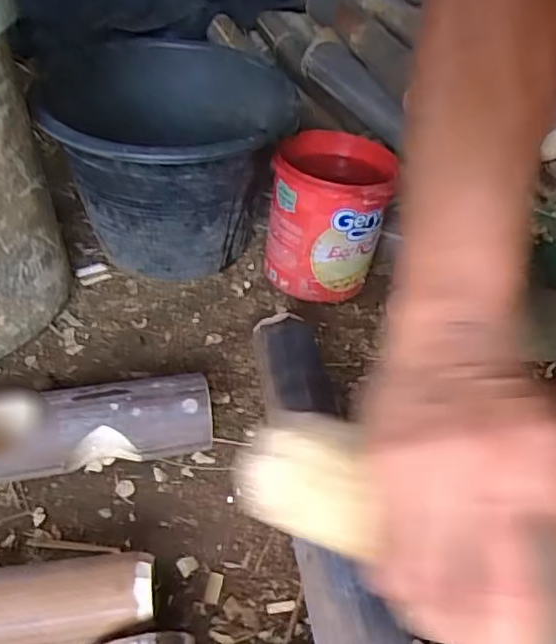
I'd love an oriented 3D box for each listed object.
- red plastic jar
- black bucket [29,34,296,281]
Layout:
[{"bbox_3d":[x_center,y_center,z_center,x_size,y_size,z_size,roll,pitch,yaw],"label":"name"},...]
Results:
[{"bbox_3d":[0.059,-0.124,0.723,0.134,0.163,0.139,12,42,5],"label":"red plastic jar"},{"bbox_3d":[-0.132,-0.175,0.720,0.261,0.218,0.259,4,42,-3],"label":"black bucket"}]

